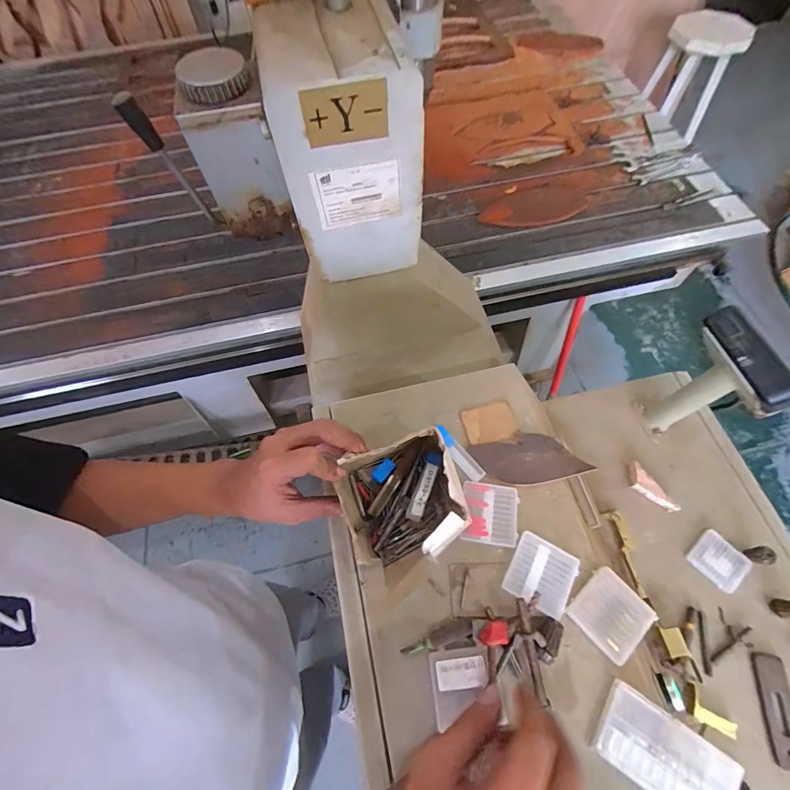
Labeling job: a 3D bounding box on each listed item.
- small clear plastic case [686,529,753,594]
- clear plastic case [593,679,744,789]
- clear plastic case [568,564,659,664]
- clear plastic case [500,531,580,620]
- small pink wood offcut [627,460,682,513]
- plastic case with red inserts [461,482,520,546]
[{"bbox_3d":[0.400,0.204,0.473,0.057,0.005,0.056,-37,69,-15],"label":"small clear plastic case"},{"bbox_3d":[0.197,0.264,0.281,0.088,0.011,0.052,31,69,15],"label":"clear plastic case"},{"bbox_3d":[0.182,0.183,0.323,0.055,0.007,0.053,-39,69,-16],"label":"clear plastic case"},{"bbox_3d":[0.129,0.157,0.337,0.052,0.006,0.055,27,68,14],"label":"clear plastic case"},{"bbox_3d":[0.336,0.124,0.503,0.025,0.012,0.074,-35,68,-14],"label":"small pink wood offcut"},{"bbox_3d":[0.090,0.112,0.363,0.050,0.004,0.054,7,65,5],"label":"plastic case with red inserts"}]

